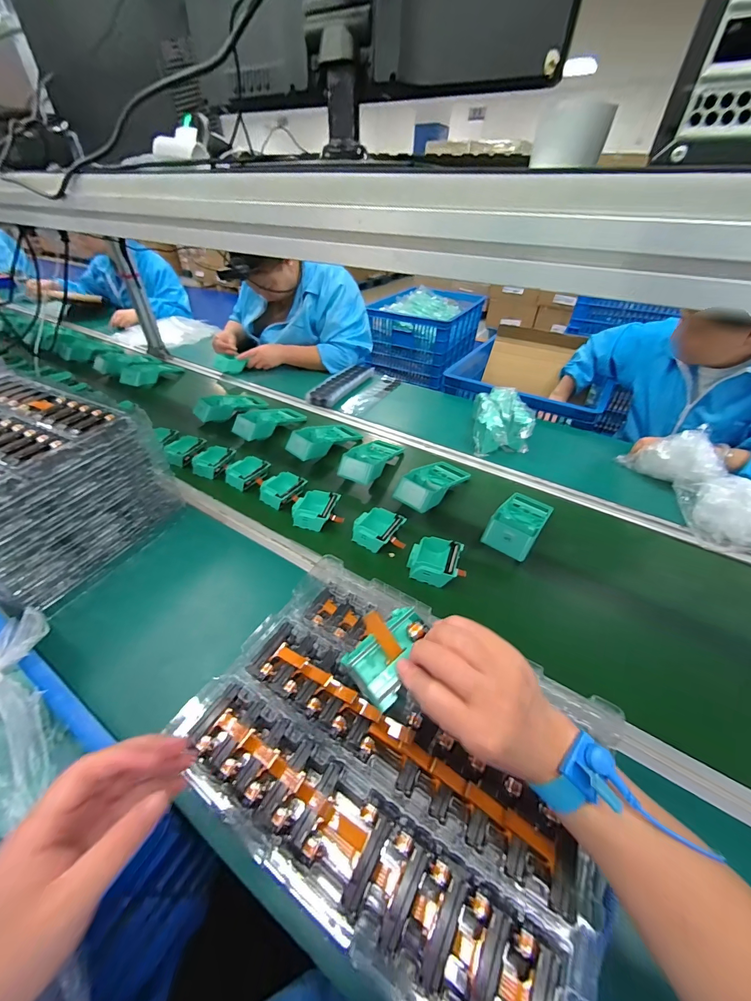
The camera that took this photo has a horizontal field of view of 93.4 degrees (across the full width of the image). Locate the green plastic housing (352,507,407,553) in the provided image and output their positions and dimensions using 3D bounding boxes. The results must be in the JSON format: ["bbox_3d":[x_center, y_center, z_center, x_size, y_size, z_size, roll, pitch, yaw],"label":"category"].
[{"bbox_3d":[0.003,0.051,0.644,0.078,0.037,0.079,24,48,24],"label":"green plastic housing"}]

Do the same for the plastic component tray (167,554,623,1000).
[{"bbox_3d":[0.016,0.234,0.360,0.376,0.036,0.272,22,47,22],"label":"plastic component tray"}]

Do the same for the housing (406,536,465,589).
[{"bbox_3d":[0.098,0.102,0.592,0.079,0.037,0.074,15,45,16],"label":"housing"}]

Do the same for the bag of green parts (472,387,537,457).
[{"bbox_3d":[0.328,-0.209,0.925,0.139,0.098,0.224,6,43,7],"label":"bag of green parts"}]

